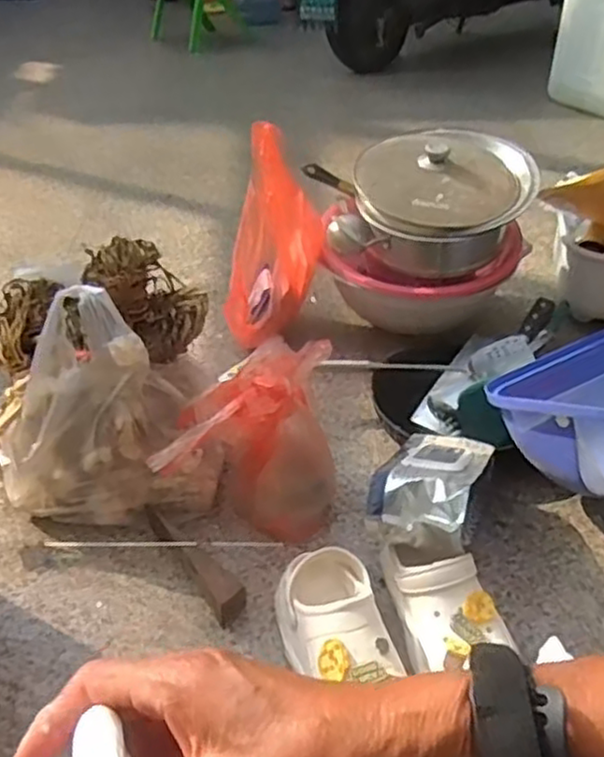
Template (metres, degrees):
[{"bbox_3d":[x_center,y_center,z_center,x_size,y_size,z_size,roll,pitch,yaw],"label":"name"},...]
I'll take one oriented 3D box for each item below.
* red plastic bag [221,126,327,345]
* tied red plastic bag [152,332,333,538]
[{"bbox_3d":[-0.043,-0.236,1.217,0.149,0.359,0.097,6,7,6],"label":"red plastic bag"},{"bbox_3d":[-0.065,0.085,0.901,0.203,0.227,0.154,-3,36,-5],"label":"tied red plastic bag"}]

